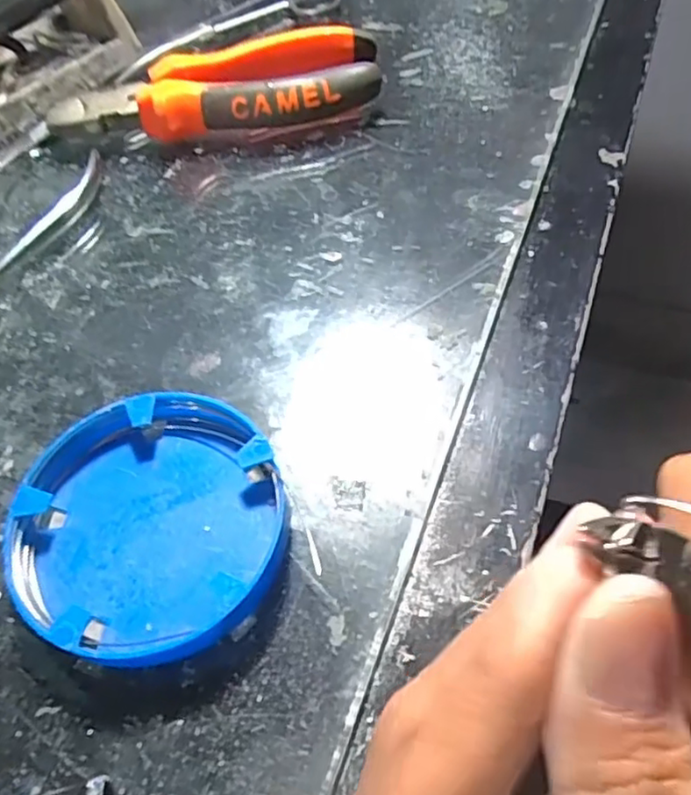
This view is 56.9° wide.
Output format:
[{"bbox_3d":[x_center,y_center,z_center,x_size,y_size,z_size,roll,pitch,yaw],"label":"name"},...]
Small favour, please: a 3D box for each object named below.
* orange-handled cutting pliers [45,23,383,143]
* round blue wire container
[{"bbox_3d":[-0.061,-0.145,0.303,0.152,0.024,0.054,-9,57,-2],"label":"orange-handled cutting pliers"},{"bbox_3d":[-0.058,0.036,0.191,0.077,0.016,0.077,-2,57,3],"label":"round blue wire container"}]

